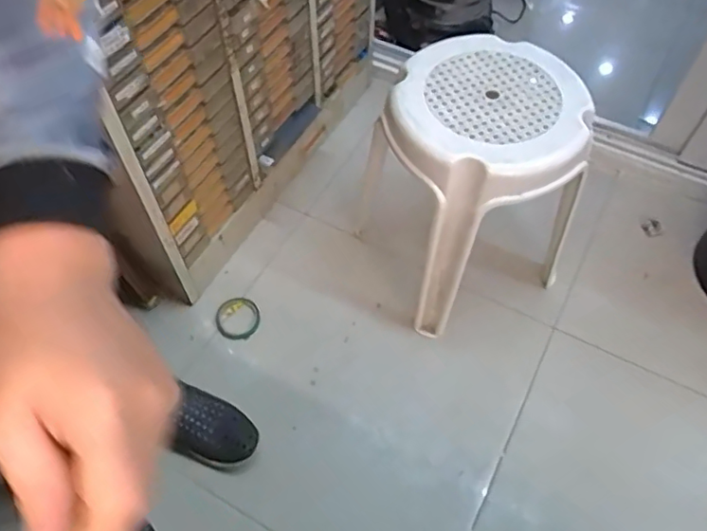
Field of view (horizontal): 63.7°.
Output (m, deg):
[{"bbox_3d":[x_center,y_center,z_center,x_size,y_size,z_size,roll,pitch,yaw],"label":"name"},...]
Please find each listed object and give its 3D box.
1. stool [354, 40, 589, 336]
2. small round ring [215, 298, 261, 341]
[{"bbox_3d":[0.215,-0.145,1.060,0.313,0.422,0.314,-21,60,-13],"label":"stool"},{"bbox_3d":[-0.237,0.109,1.168,0.089,0.019,0.094,1,57,-1],"label":"small round ring"}]

